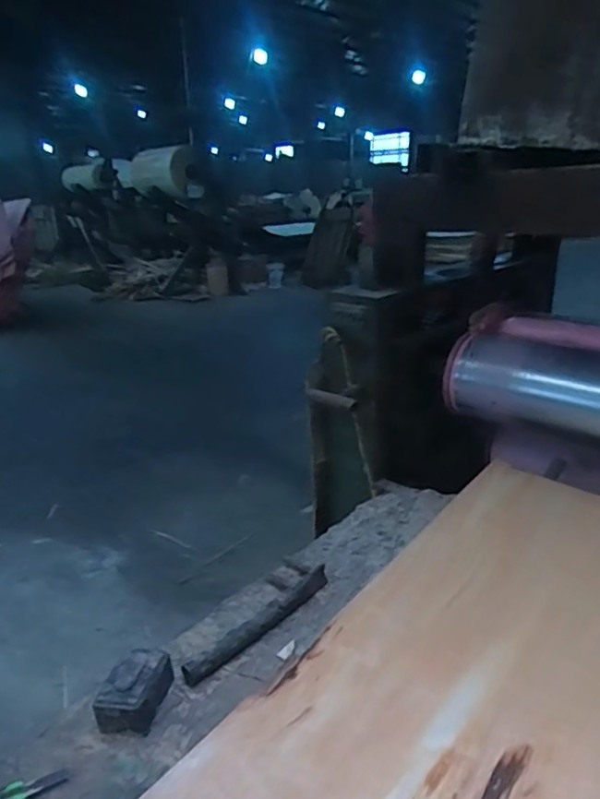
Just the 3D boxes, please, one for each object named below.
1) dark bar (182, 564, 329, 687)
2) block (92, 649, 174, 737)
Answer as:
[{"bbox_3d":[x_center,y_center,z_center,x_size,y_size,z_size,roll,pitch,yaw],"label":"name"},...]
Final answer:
[{"bbox_3d":[-0.061,0.374,0.982,0.034,0.032,0.312,17,27,42],"label":"dark bar"},{"bbox_3d":[-0.240,0.431,0.852,0.073,0.074,0.116,2,20,12],"label":"block"}]

